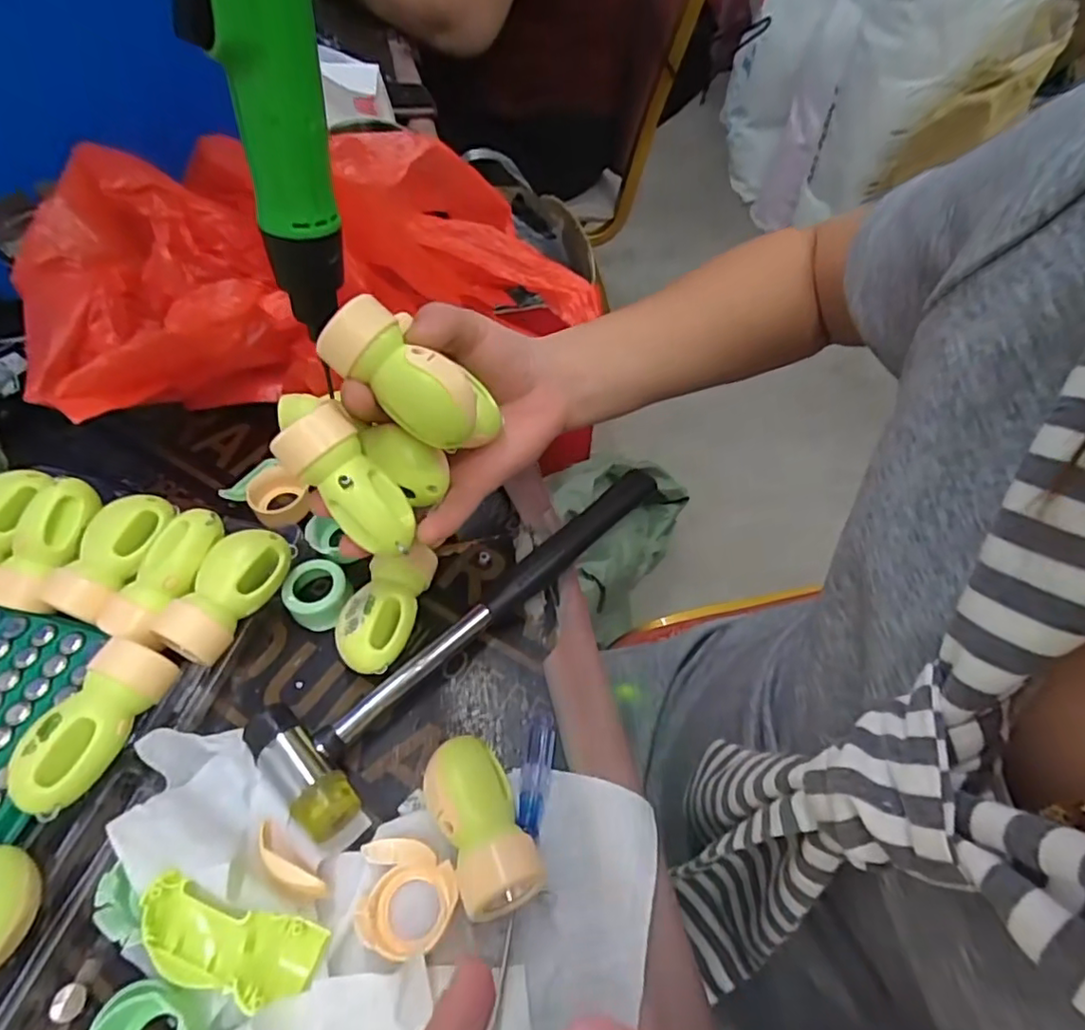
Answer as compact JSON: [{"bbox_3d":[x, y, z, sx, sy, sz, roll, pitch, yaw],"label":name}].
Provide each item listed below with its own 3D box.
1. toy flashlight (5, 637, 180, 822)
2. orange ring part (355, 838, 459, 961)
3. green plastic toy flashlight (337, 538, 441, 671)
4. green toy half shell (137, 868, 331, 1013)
[{"bbox_3d":[-0.189,0.089,0.255,0.026,0.029,0.068,17,54,10],"label":"toy flashlight"},{"bbox_3d":[-0.053,0.153,0.241,0.038,0.016,0.039,0,53,-2],"label":"orange ring part"},{"bbox_3d":[-0.078,0.049,0.311,0.032,0.032,0.069,17,54,10],"label":"green plastic toy flashlight"},{"bbox_3d":[-0.115,0.156,0.219,0.065,0.013,0.027,22,54,-5],"label":"green toy half shell"}]

